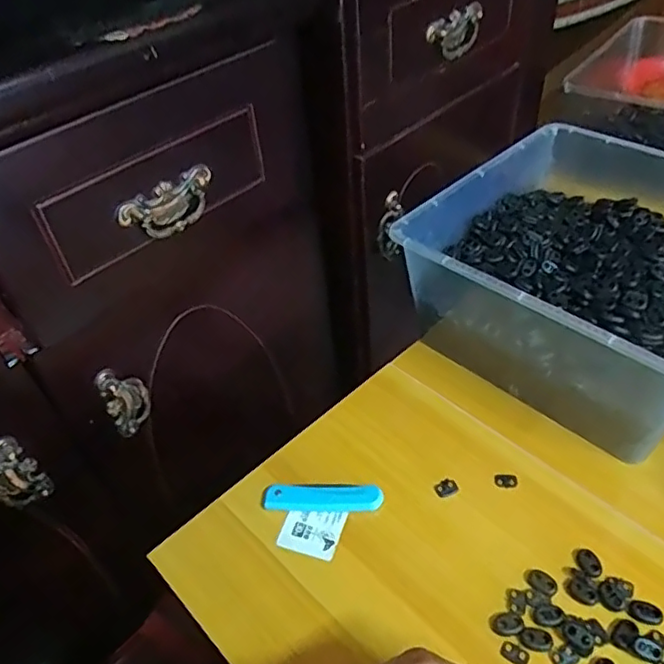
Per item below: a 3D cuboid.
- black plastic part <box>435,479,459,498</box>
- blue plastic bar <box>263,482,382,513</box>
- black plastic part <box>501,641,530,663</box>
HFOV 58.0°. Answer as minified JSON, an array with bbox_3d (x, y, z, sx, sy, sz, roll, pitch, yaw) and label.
[{"bbox_3d":[0.099,0.136,0.520,0.018,0.004,0.014,-20,46,-15],"label":"black plastic part"},{"bbox_3d":[-0.008,0.143,0.518,0.101,0.011,0.023,-1,44,4],"label":"blue plastic bar"},{"bbox_3d":[0.129,0.227,0.422,0.019,0.004,0.012,21,50,25],"label":"black plastic part"}]

